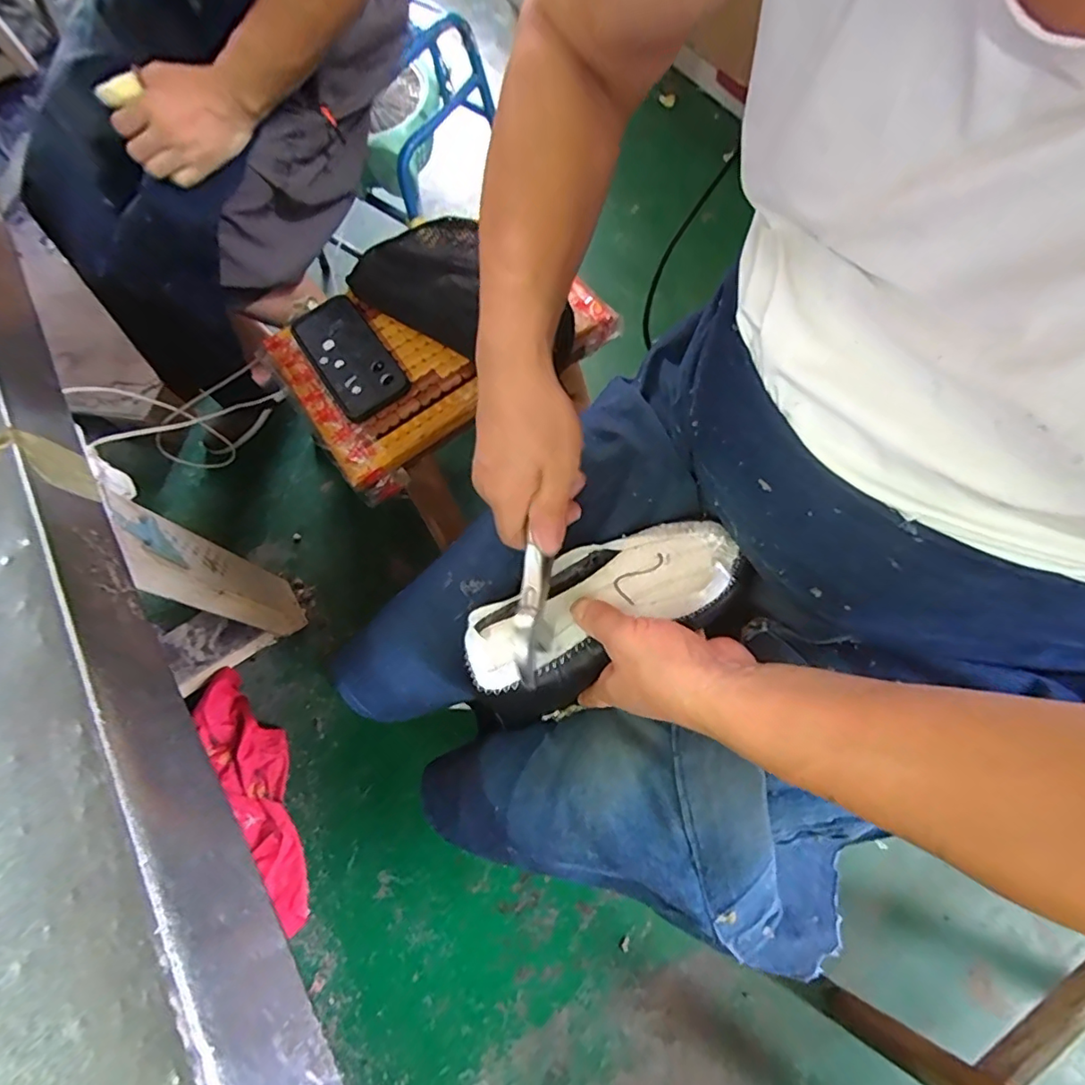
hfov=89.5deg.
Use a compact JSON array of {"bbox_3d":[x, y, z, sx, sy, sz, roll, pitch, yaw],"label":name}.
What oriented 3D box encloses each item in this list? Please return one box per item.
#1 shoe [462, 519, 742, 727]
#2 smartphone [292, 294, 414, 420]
[{"bbox_3d":[0.041,0.041,0.378,0.202,0.051,0.090,-29,71,-3],"label":"shoe"},{"bbox_3d":[-0.227,-0.219,0.636,0.078,0.015,0.174,-34,71,-8],"label":"smartphone"}]

